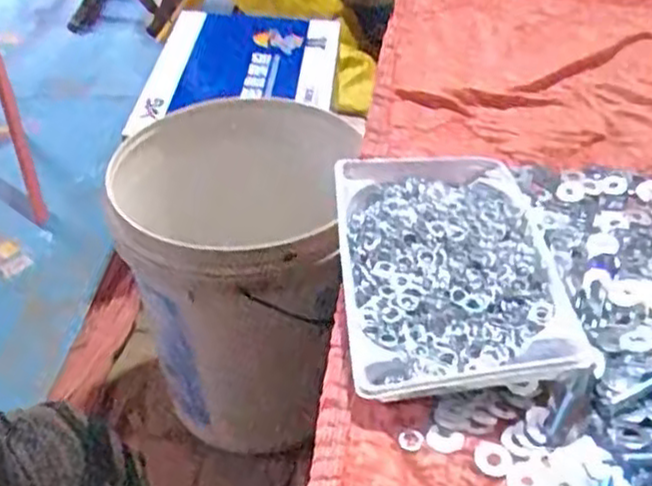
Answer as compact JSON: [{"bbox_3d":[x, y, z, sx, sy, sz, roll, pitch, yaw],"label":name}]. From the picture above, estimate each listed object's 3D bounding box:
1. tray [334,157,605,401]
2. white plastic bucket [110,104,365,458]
[{"bbox_3d":[0.091,0.015,0.582,0.160,0.037,0.236,-4,43,-2],"label":"tray"},{"bbox_3d":[-0.115,0.047,0.927,0.272,0.359,0.257,5,43,8],"label":"white plastic bucket"}]

